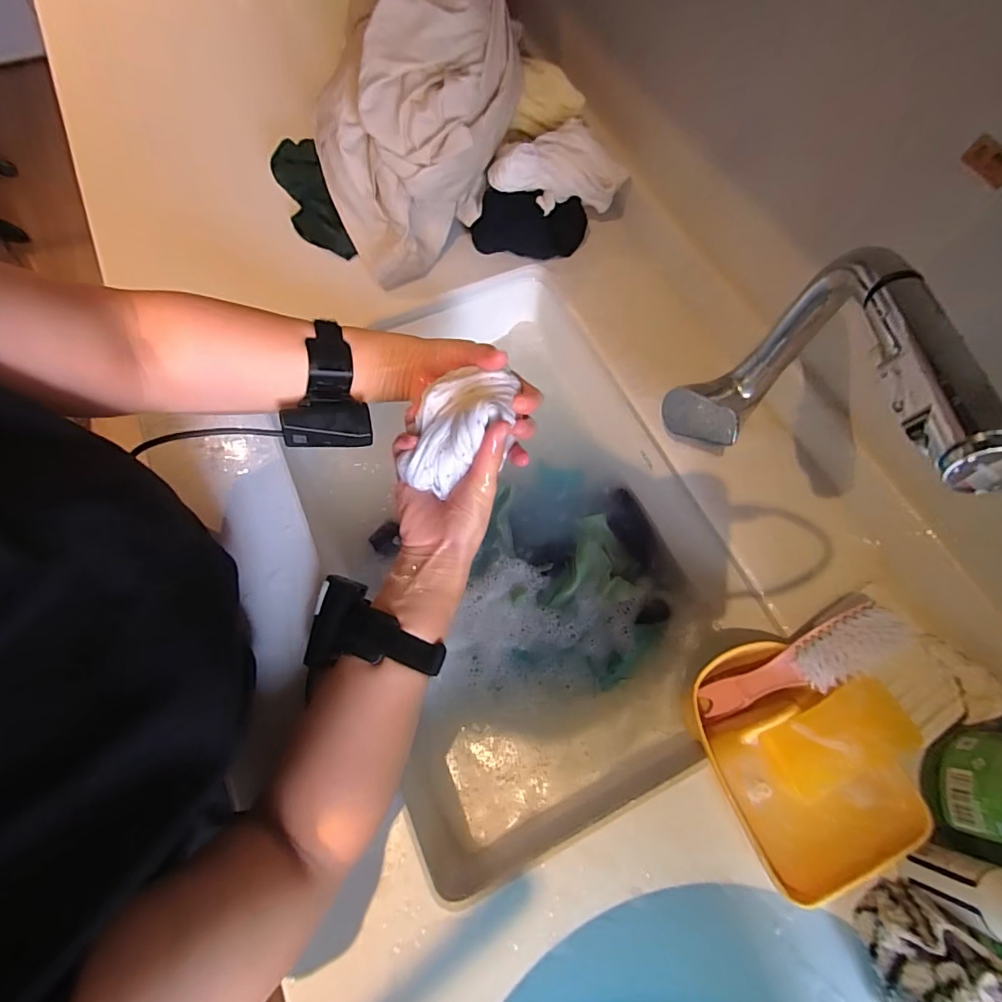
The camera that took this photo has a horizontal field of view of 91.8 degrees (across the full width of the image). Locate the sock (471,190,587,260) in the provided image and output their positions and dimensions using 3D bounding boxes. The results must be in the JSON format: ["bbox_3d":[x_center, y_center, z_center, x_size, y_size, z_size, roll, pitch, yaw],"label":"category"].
[{"bbox_3d":[0.032,-0.310,0.543,0.129,0.062,0.044,1,69,-2],"label":"sock"}]

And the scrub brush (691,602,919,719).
[{"bbox_3d":[0.242,0.141,0.403,0.171,0.031,0.041,-44,71,34],"label":"scrub brush"}]

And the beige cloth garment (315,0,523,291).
[{"bbox_3d":[-0.074,-0.363,0.475,0.202,0.181,0.147,-35,74,-14],"label":"beige cloth garment"}]

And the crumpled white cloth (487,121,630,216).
[{"bbox_3d":[0.058,-0.350,0.512,0.149,0.064,0.064,-8,71,-18],"label":"crumpled white cloth"}]

